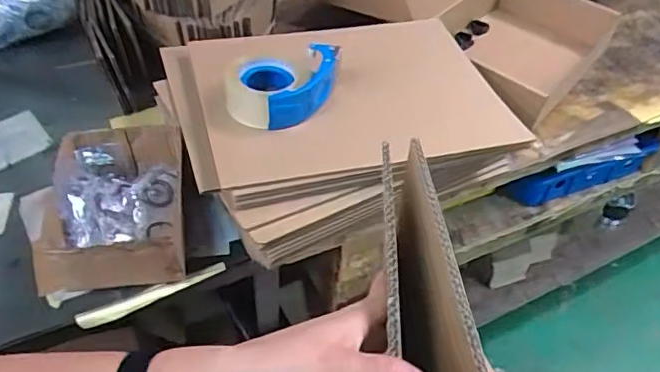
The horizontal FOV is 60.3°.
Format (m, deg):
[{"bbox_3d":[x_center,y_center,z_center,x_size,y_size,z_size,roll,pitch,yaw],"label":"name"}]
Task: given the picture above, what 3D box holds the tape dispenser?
[{"bbox_3d":[-0.062,-0.142,0.798,0.172,0.058,0.107,-12,50,-16],"label":"tape dispenser"}]

